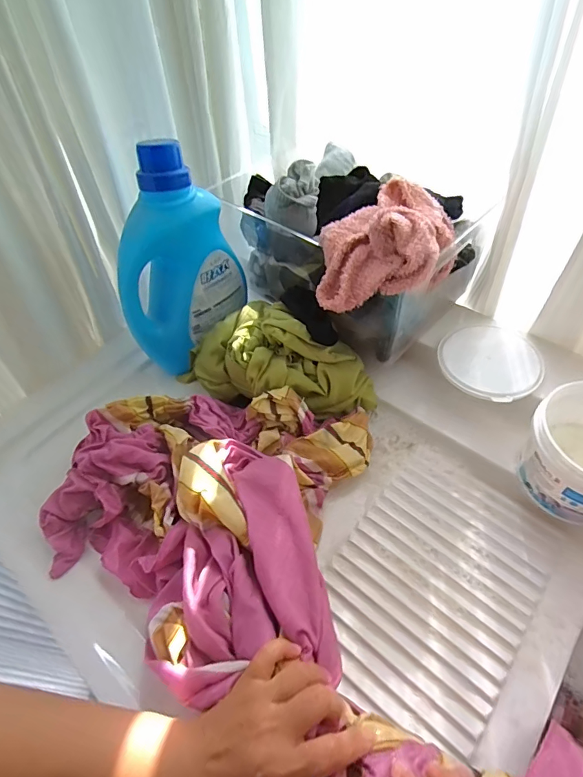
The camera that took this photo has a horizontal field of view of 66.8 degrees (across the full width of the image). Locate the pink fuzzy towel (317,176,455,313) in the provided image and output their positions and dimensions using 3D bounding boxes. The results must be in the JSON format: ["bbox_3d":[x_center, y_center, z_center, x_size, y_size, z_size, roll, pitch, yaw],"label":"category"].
[{"bbox_3d":[0.109,-0.156,0.489,0.145,0.097,0.170,9,54,12],"label":"pink fuzzy towel"}]

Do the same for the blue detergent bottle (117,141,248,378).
[{"bbox_3d":[-0.140,-0.152,0.573,0.081,0.252,0.148,23,58,21],"label":"blue detergent bottle"}]

